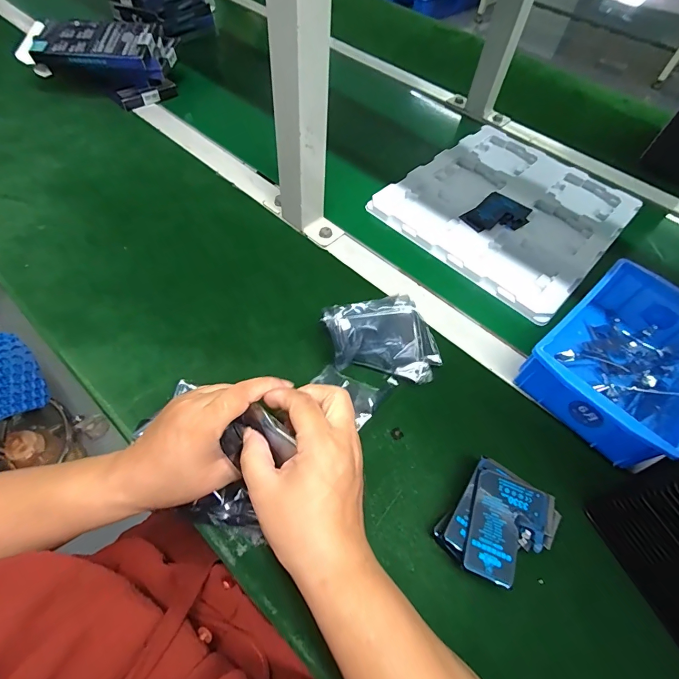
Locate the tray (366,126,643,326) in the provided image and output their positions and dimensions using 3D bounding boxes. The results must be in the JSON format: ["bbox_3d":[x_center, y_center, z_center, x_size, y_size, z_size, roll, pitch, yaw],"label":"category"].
[{"bbox_3d":[0.246,-0.198,0.541,0.274,0.016,0.318,40,63,19],"label":"tray"}]

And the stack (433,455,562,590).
[{"bbox_3d":[0.122,0.148,0.297,0.070,0.036,0.083,37,62,17],"label":"stack"}]

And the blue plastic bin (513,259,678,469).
[{"bbox_3d":[0.286,0.017,0.378,0.194,0.063,0.127,-36,67,-23],"label":"blue plastic bin"}]

